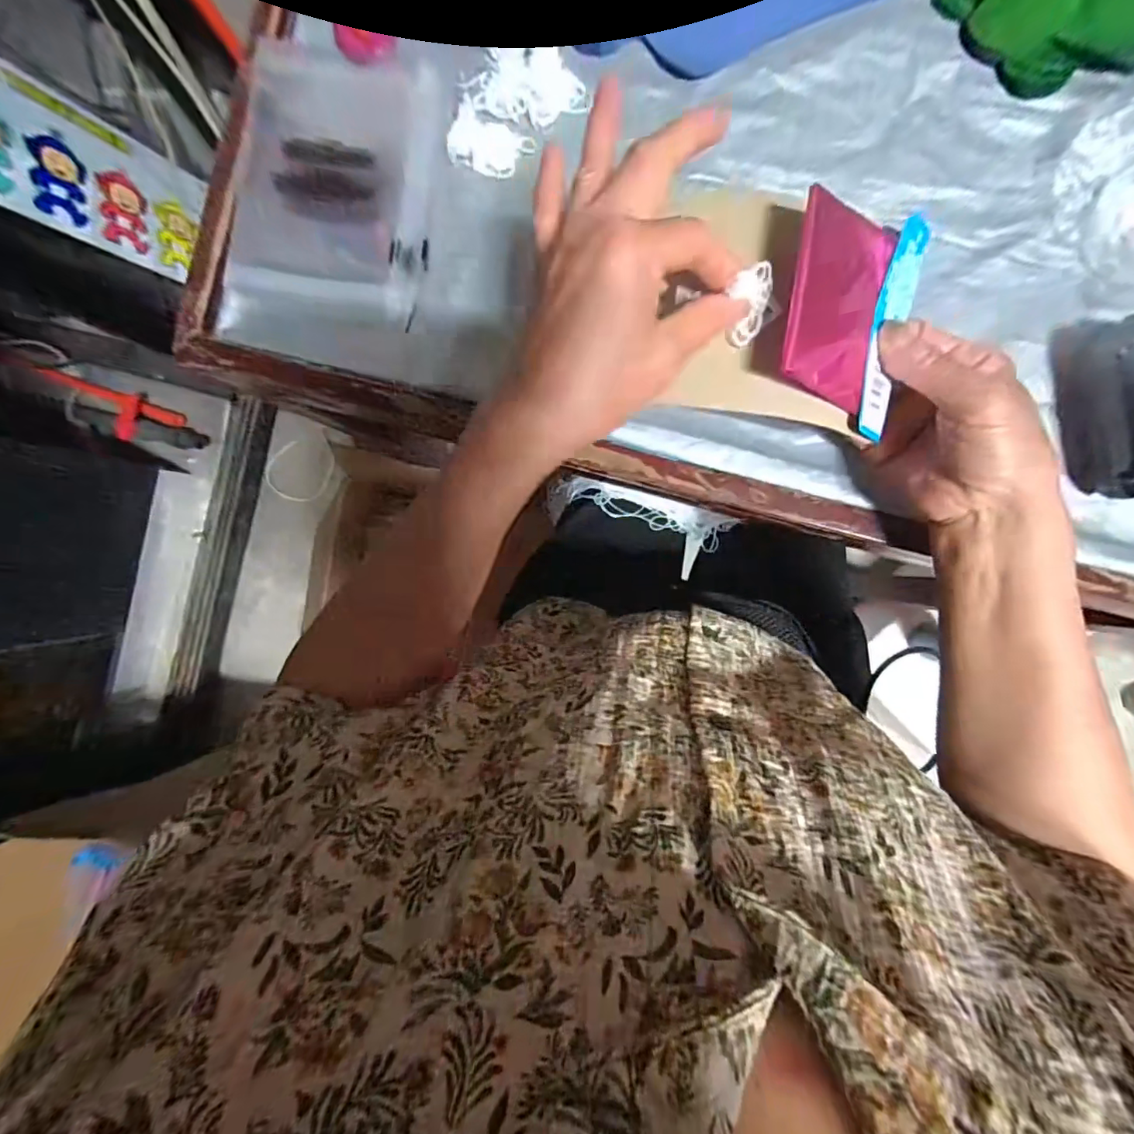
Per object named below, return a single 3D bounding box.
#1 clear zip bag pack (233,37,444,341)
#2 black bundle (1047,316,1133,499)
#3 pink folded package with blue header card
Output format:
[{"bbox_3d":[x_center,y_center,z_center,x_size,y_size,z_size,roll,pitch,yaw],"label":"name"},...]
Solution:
[{"bbox_3d":[-0.169,-0.285,0.376,0.142,0.012,0.185,7,91,4],"label":"clear zip bag pack"},{"bbox_3d":[0.358,-0.104,0.330,0.057,0.033,0.116,-10,90,4],"label":"black bundle"},{"bbox_3d":[0.150,-0.133,0.266,0.088,0.008,0.103,7,96,-30],"label":"pink folded package with blue header card"}]

